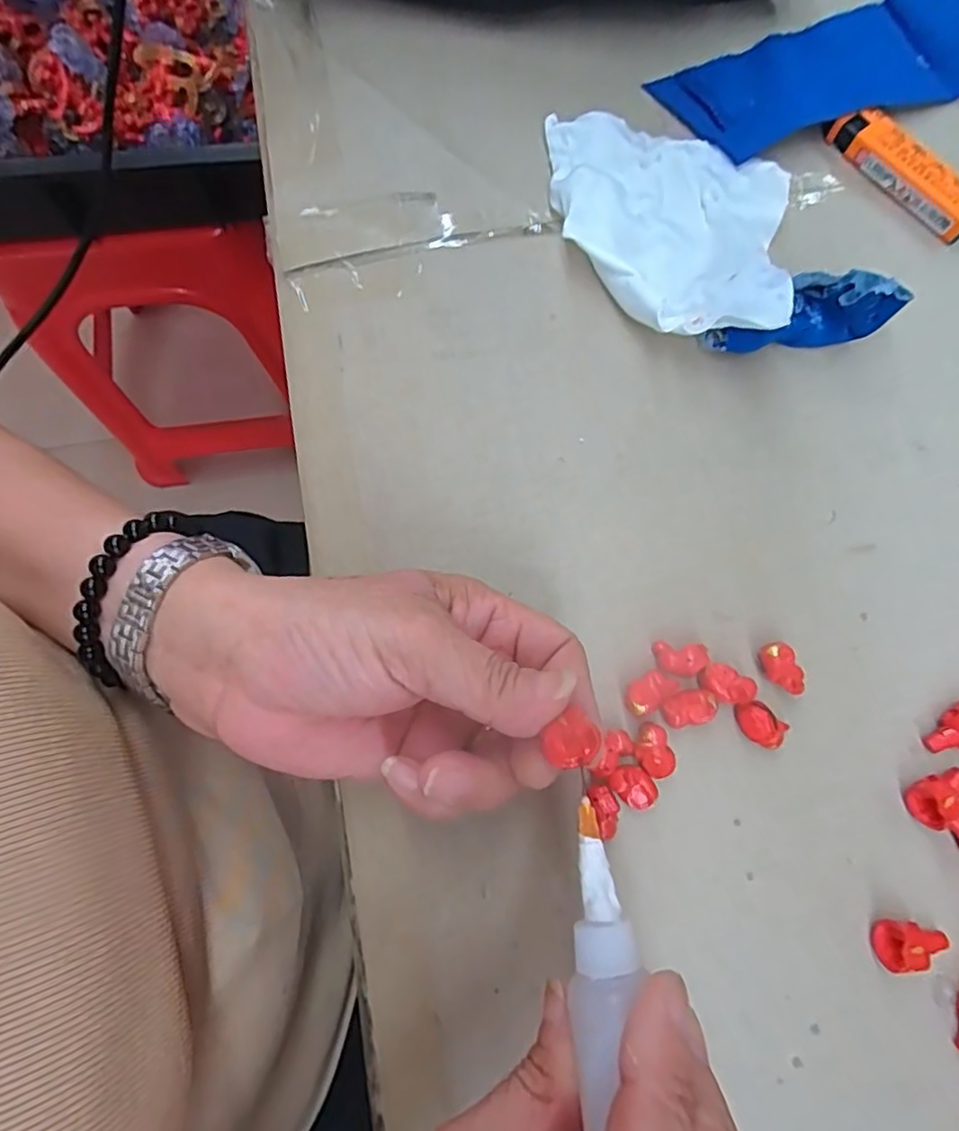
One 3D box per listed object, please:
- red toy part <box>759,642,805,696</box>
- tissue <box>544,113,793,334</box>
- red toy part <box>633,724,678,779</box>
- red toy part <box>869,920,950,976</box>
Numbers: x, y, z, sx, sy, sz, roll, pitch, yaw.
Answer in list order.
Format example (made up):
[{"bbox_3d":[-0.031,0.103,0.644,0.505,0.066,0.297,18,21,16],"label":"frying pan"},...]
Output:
[{"bbox_3d":[0.121,0.042,0.255,0.014,0.013,0.021,-24,80,-4],"label":"red toy part"},{"bbox_3d":[0.082,-0.156,0.281,0.109,0.027,0.108,12,80,2],"label":"tissue"},{"bbox_3d":[0.068,0.072,0.246,0.014,0.008,0.022,-18,80,-3],"label":"red toy part"},{"bbox_3d":[0.162,0.140,0.235,0.027,0.013,0.015,-15,80,-3],"label":"red toy part"}]

